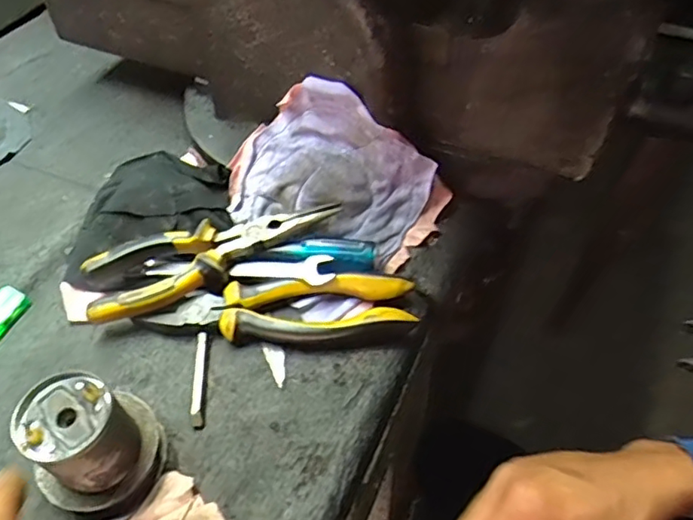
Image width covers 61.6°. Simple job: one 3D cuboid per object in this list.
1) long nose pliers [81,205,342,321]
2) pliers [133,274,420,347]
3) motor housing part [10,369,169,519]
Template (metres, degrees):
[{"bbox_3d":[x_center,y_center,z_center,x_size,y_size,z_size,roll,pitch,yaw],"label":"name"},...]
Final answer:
[{"bbox_3d":[-0.097,-0.004,0.432,0.185,0.018,0.055,-13,52,-11],"label":"long nose pliers"},{"bbox_3d":[-0.048,0.039,0.422,0.189,0.028,0.047,-1,51,-2],"label":"pliers"},{"bbox_3d":[-0.147,0.107,0.341,0.069,0.075,0.060,-34,59,-25],"label":"motor housing part"}]

